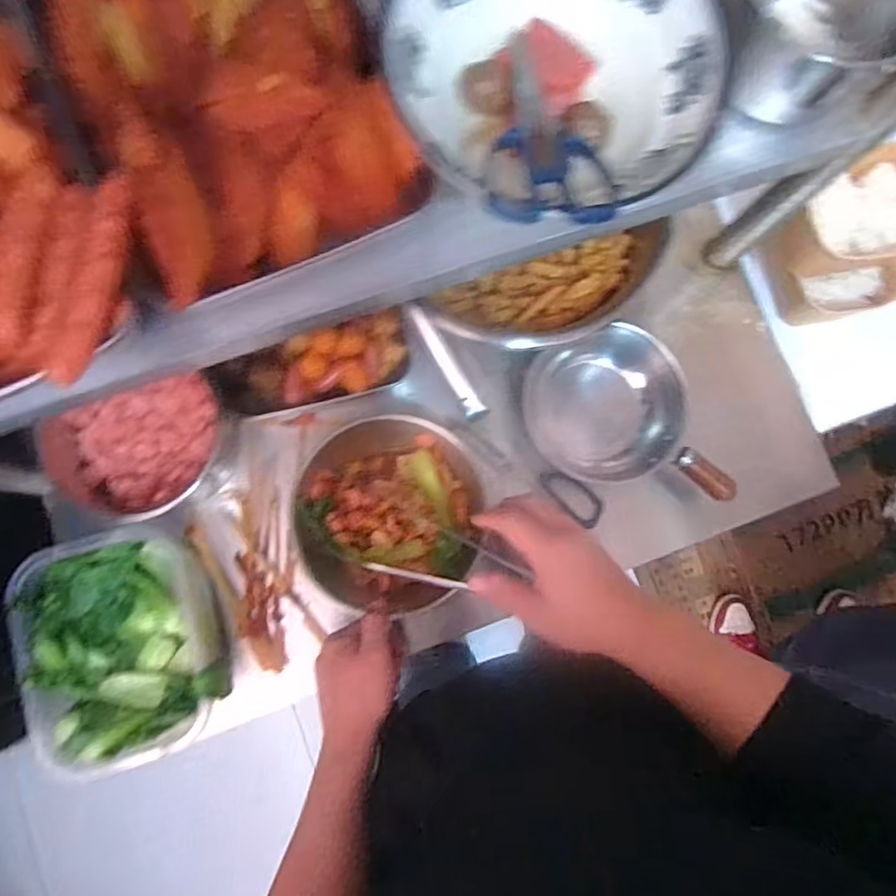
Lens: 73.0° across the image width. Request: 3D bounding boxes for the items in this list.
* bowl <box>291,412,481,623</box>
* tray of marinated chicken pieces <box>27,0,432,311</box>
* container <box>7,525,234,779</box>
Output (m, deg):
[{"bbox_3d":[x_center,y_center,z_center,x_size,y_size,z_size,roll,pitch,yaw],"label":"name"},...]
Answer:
[{"bbox_3d":[-0.056,0.060,0.593,0.173,0.065,0.184,0,81,-3],"label":"bowl"},{"bbox_3d":[-0.131,-0.219,0.377,0.179,0.060,0.214,-26,84,-7],"label":"tray of marinated chicken pieces"},{"bbox_3d":[-0.282,0.176,0.554,0.149,0.102,0.192,-16,83,-5],"label":"container"}]

